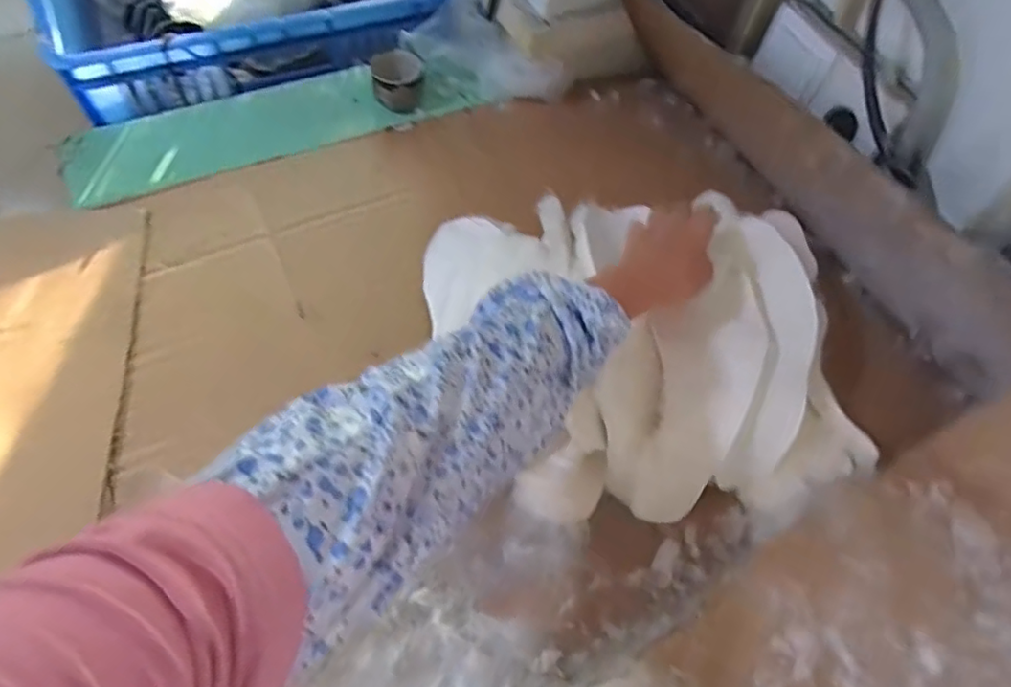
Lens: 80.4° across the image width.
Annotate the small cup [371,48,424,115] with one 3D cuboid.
[{"bbox_3d":[-0.130,-0.318,0.733,0.059,0.056,0.057,2,61,-4],"label":"small cup"}]

